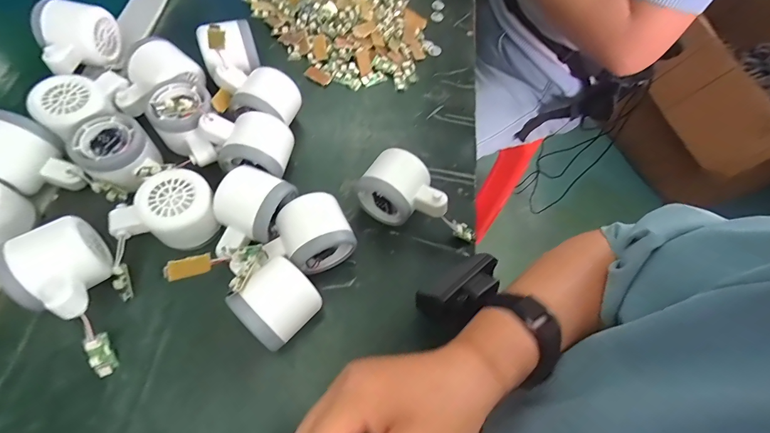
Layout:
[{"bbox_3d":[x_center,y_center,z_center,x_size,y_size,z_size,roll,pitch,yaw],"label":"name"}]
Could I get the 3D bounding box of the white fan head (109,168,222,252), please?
[{"bbox_3d":[-0.188,0.003,0.315,0.082,0.047,0.061,-32,72,-20],"label":"white fan head"}]

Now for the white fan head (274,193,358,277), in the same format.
[{"bbox_3d":[-0.063,0.016,0.327,0.060,0.053,0.059,-24,70,-17],"label":"white fan head"}]

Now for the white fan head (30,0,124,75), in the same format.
[{"bbox_3d":[-0.322,-0.181,0.377,0.065,0.051,0.077,-6,65,-10],"label":"white fan head"}]

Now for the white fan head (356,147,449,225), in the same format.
[{"bbox_3d":[0.019,-0.022,0.351,0.083,0.056,0.055,33,65,8],"label":"white fan head"}]

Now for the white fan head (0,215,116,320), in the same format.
[{"bbox_3d":[-0.249,0.047,0.282,0.056,0.056,0.075,-29,71,-19],"label":"white fan head"}]

